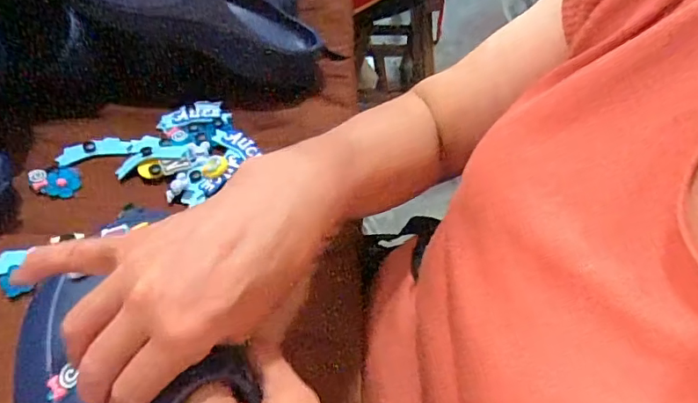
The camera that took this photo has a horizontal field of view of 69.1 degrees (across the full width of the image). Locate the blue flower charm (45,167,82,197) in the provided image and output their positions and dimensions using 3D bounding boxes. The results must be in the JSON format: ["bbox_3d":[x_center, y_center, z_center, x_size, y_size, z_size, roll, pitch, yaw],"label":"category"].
[{"bbox_3d":[-0.244,-0.016,0.433,0.027,0.007,0.028,2,50,-3],"label":"blue flower charm"}]

